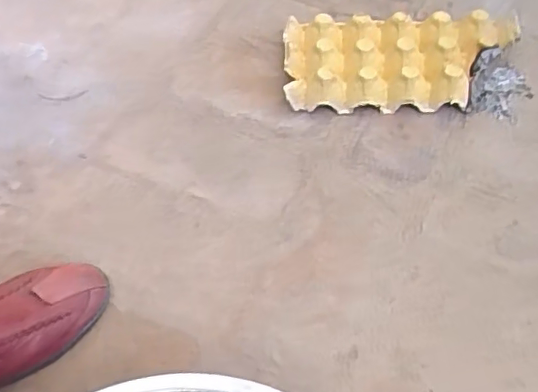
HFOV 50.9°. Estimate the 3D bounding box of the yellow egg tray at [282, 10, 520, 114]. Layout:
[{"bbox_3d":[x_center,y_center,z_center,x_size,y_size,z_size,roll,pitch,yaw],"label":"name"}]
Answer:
[{"bbox_3d":[0.161,-0.167,0.699,0.285,0.052,0.137,-1,57,2],"label":"yellow egg tray"}]

